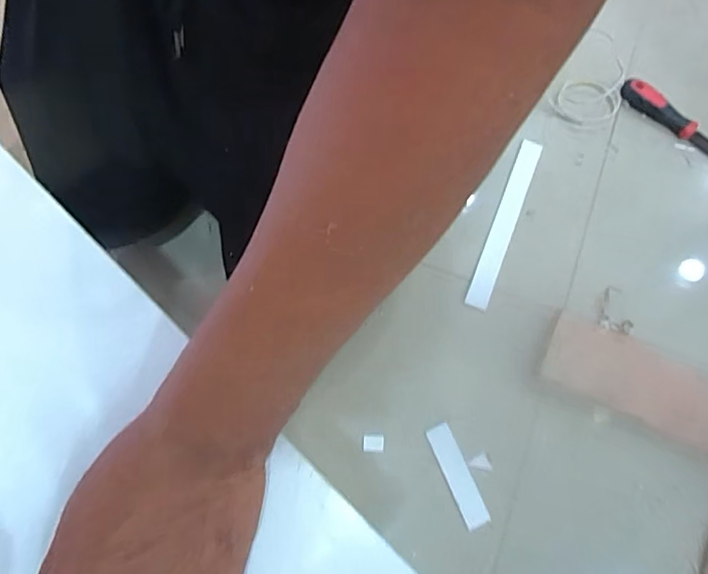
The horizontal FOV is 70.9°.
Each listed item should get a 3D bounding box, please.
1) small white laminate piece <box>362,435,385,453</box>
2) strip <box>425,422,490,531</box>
[{"bbox_3d":[0.021,0.172,0.546,0.023,0.004,0.018,3,72,1],"label":"small white laminate piece"},{"bbox_3d":[0.111,0.202,0.533,0.026,0.004,0.106,-21,73,-7],"label":"strip"}]

